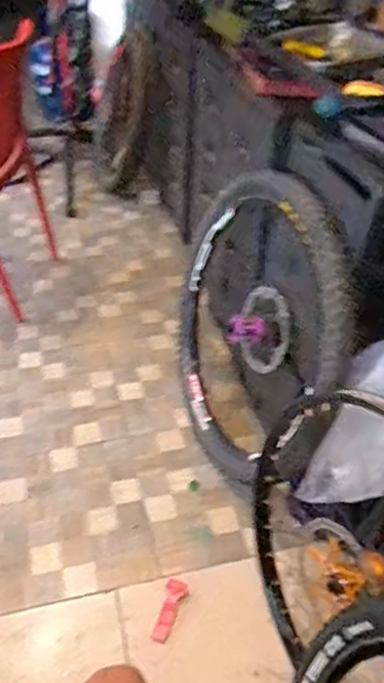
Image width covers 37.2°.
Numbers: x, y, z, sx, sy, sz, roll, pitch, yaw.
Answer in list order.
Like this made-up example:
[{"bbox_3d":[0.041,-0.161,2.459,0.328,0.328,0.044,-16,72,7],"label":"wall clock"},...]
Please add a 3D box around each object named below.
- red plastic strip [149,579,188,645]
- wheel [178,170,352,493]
[{"bbox_3d":[-0.048,0.535,1.141,0.045,0.009,0.127,17,42,16],"label":"red plastic strip"},{"bbox_3d":[0.134,-0.053,1.355,0.094,0.710,0.623,-1,48,-23],"label":"wheel"}]

